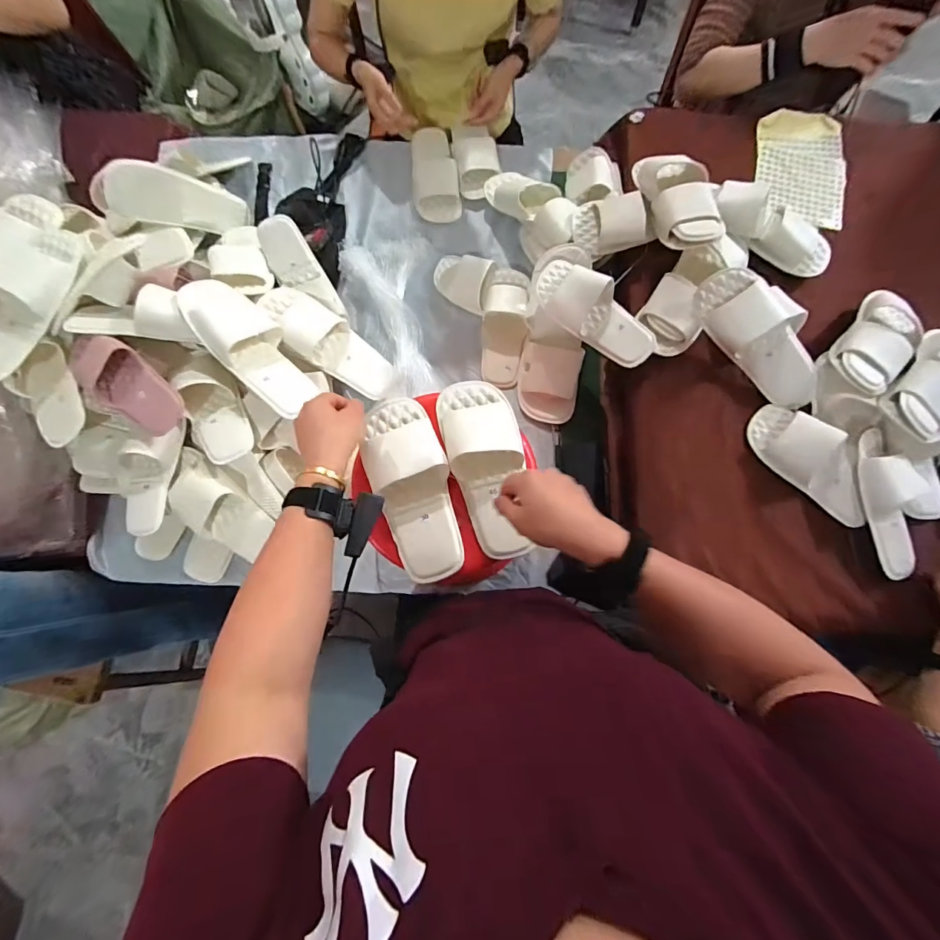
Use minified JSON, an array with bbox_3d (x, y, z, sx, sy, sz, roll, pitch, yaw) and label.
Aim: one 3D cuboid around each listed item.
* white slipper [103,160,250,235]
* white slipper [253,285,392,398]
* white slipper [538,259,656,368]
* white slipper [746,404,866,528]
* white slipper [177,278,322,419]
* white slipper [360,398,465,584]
[{"bbox_3d":[-0.566,-0.529,0.824,0.227,0.053,0.095,-6,115,-31],"label":"white slipper"},{"bbox_3d":[-0.264,-0.235,0.778,0.265,0.054,0.113,39,81,-12],"label":"white slipper"},{"bbox_3d":[0.217,-0.276,0.724,0.237,0.056,0.090,43,82,7],"label":"white slipper"},{"bbox_3d":[0.569,-0.016,0.673,0.096,0.080,0.230,-43,83,-8],"label":"white slipper"},{"bbox_3d":[-0.370,-0.205,0.706,0.267,0.050,0.112,53,47,-9],"label":"white slipper"},{"bbox_3d":[-0.071,0.019,0.525,0.097,0.049,0.232,-21,80,-5],"label":"white slipper"}]

